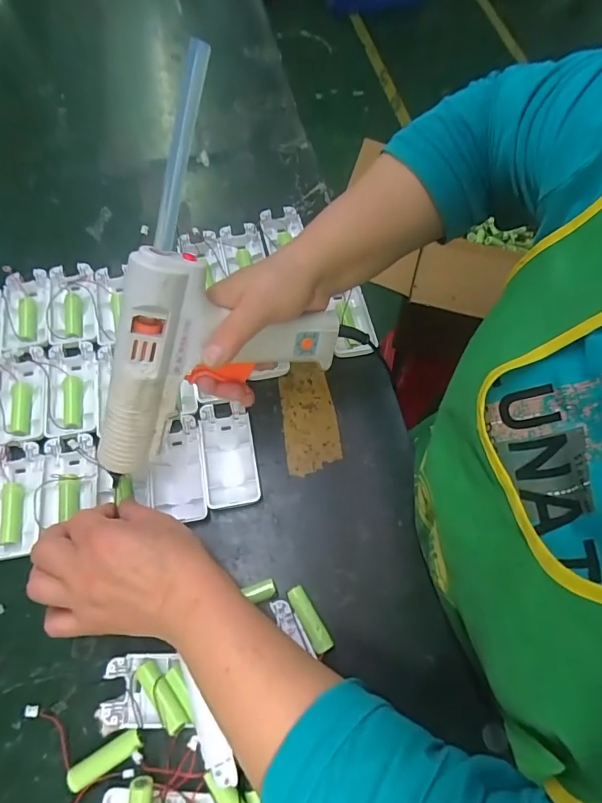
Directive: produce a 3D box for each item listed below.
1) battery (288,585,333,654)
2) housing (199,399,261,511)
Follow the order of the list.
[{"bbox_3d":[0.006,0.167,0.354,0.014,0.015,0.049,-28,68,-15],"label":"battery"},{"bbox_3d":[-0.064,0.047,0.408,0.045,0.014,0.093,-9,64,-7],"label":"housing"}]

